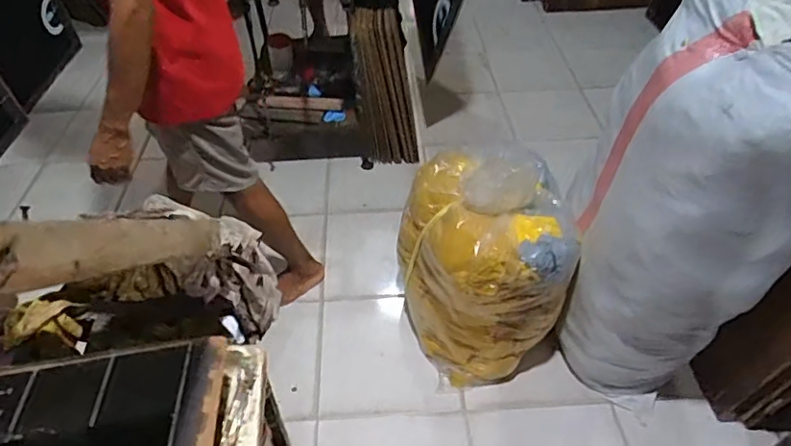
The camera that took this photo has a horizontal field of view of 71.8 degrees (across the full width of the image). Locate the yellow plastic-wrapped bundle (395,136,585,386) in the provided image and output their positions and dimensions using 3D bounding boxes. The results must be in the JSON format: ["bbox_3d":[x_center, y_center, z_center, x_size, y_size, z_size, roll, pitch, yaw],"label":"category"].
[{"bbox_3d":[0.243,0.091,1.481,0.408,0.531,0.449,-10,48,-10],"label":"yellow plastic-wrapped bundle"}]

